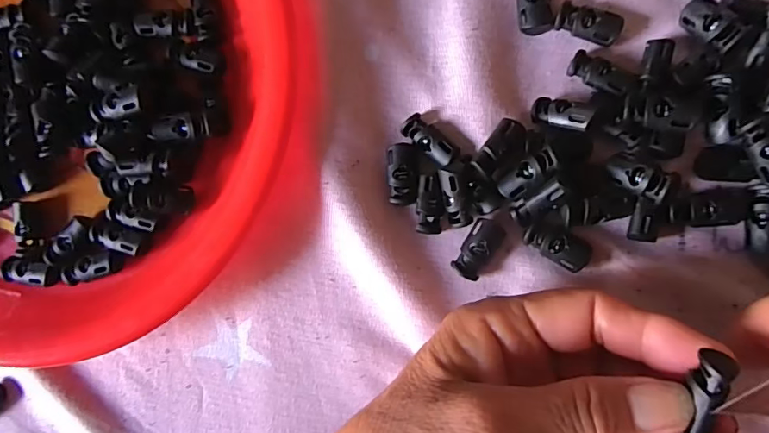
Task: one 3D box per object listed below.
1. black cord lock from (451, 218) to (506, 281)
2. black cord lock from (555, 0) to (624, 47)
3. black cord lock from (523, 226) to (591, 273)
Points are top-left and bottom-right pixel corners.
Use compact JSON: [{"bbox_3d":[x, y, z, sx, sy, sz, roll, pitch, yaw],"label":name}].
[{"bbox_3d":[0.042,0.014,0.216,0.014,0.008,0.027,30,92,10],"label":"black cord lock"},{"bbox_3d":[0.089,-0.084,0.214,0.028,0.007,0.013,19,90,10],"label":"black cord lock"},{"bbox_3d":[0.074,0.012,0.210,0.027,0.008,0.014,31,92,10],"label":"black cord lock"}]

